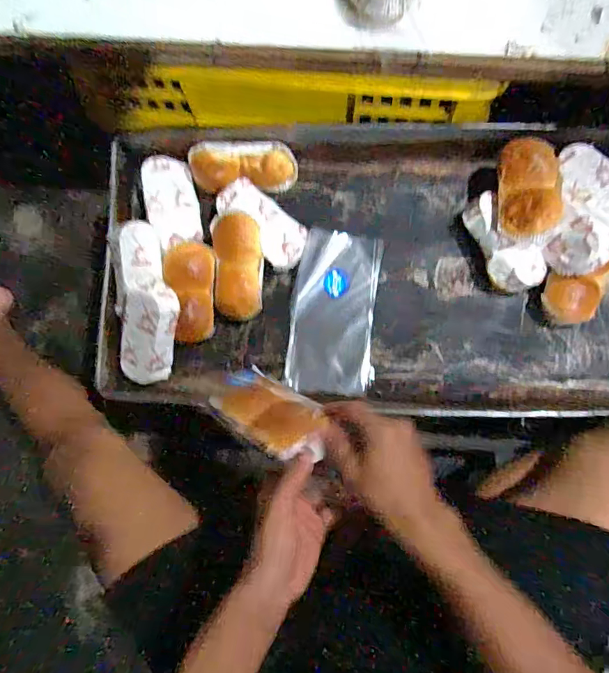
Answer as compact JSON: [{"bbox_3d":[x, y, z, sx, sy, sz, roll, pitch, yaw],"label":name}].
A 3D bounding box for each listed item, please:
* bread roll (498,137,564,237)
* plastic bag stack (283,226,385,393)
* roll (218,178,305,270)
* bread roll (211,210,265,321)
[{"bbox_3d":[0.287,-0.190,0.597,0.069,0.054,0.128,5,84,4],"label":"bread roll"},{"bbox_3d":[0.041,-0.033,0.648,0.116,0.024,0.218,4,84,4],"label":"plastic bag stack"},{"bbox_3d":[-0.058,-0.154,0.649,0.136,0.046,0.064,41,87,7],"label":"roll"},{"bbox_3d":[-0.087,-0.093,0.622,0.063,0.038,0.135,-1,105,3],"label":"bread roll"}]

